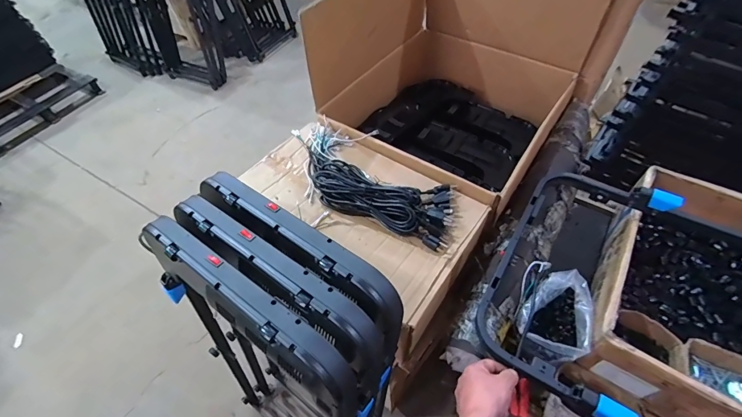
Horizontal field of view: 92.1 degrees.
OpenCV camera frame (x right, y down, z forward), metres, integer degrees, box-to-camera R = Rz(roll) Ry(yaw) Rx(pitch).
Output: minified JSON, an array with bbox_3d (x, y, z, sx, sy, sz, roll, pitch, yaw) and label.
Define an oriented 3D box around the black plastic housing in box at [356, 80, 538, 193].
[{"bbox_3d":[0.247,-0.253,1.148,0.467,0.055,0.428,25,57,19],"label":"black plastic housing in box"}]

